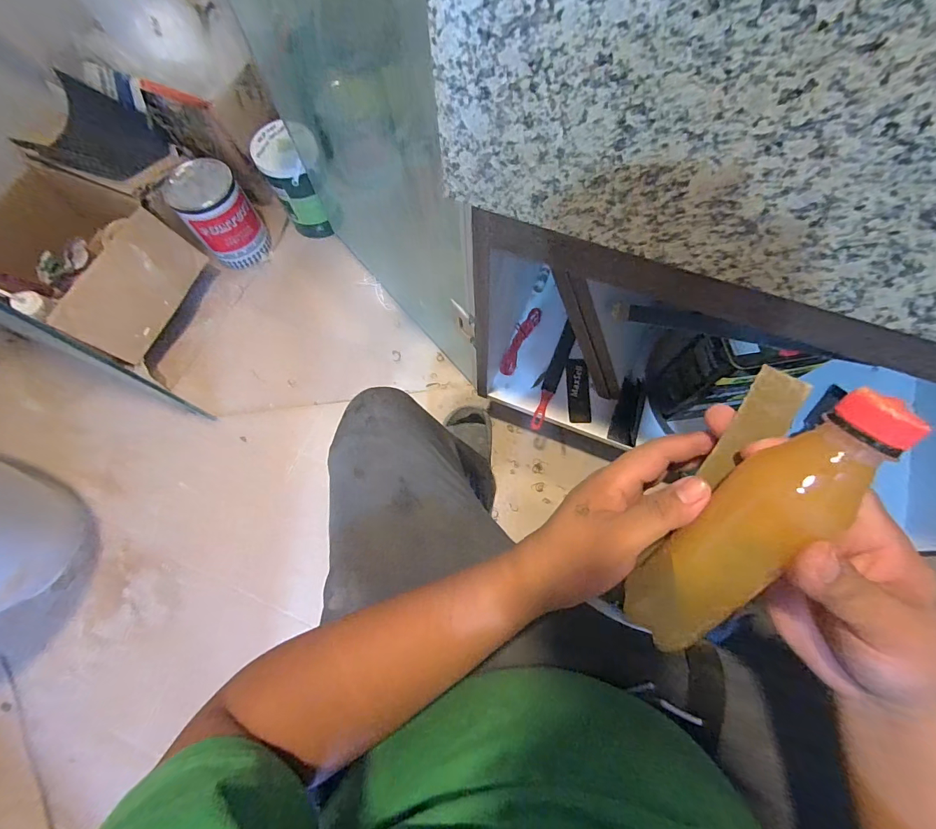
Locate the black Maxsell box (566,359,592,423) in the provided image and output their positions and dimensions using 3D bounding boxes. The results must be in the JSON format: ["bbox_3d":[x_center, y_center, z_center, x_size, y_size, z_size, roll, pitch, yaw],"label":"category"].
[{"bbox_3d":[0.217,-0.049,0.805,0.043,0.011,0.127,-1,71,2],"label":"black Maxsell box"}]

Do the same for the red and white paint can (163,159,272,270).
[{"bbox_3d":[-0.637,-0.513,1.081,0.154,0.206,0.147,-1,71,2],"label":"red and white paint can"}]

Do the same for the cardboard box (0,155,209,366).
[{"bbox_3d":[-0.937,-0.379,1.025,0.465,0.184,0.355,26,74,11],"label":"cardboard box"}]

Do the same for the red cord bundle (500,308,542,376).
[{"bbox_3d":[0.105,-0.149,0.836,0.036,0.030,0.161,25,74,10],"label":"red cord bundle"}]

